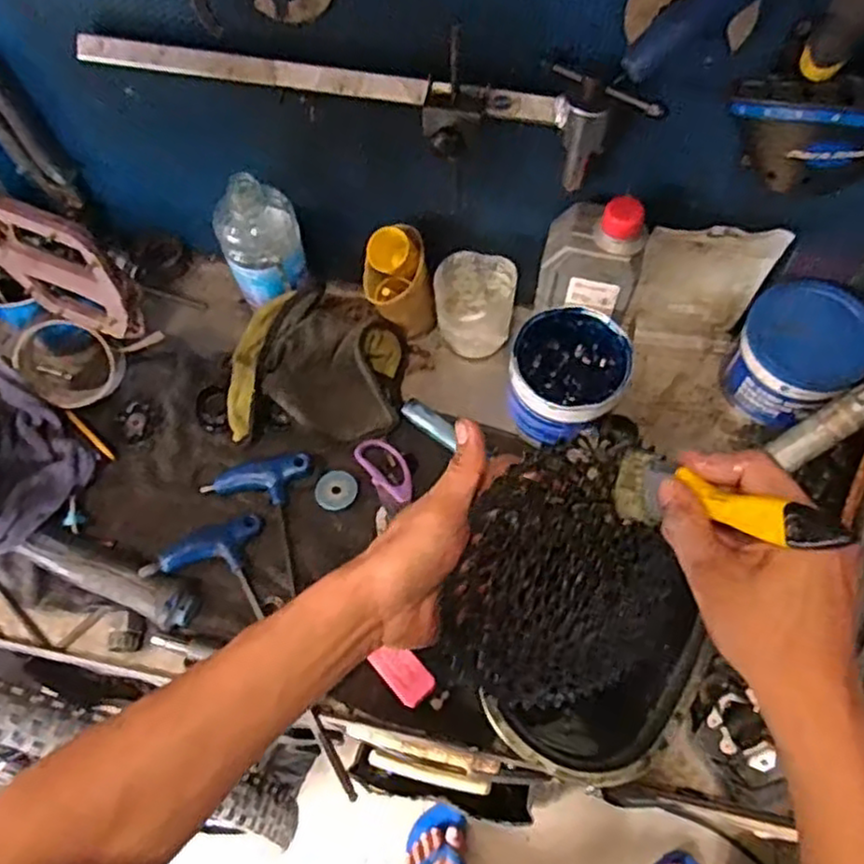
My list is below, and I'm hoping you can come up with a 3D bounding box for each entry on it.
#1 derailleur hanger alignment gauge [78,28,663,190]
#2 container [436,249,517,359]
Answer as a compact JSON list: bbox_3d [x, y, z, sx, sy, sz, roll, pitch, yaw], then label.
[{"bbox_3d":[-0.058,-0.237,0.526,0.423,0.099,0.048,9,64,8],"label":"derailleur hanger alignment gauge"},{"bbox_3d":[0.040,-0.117,0.669,0.072,0.088,0.058,0,63,3],"label":"container"}]

